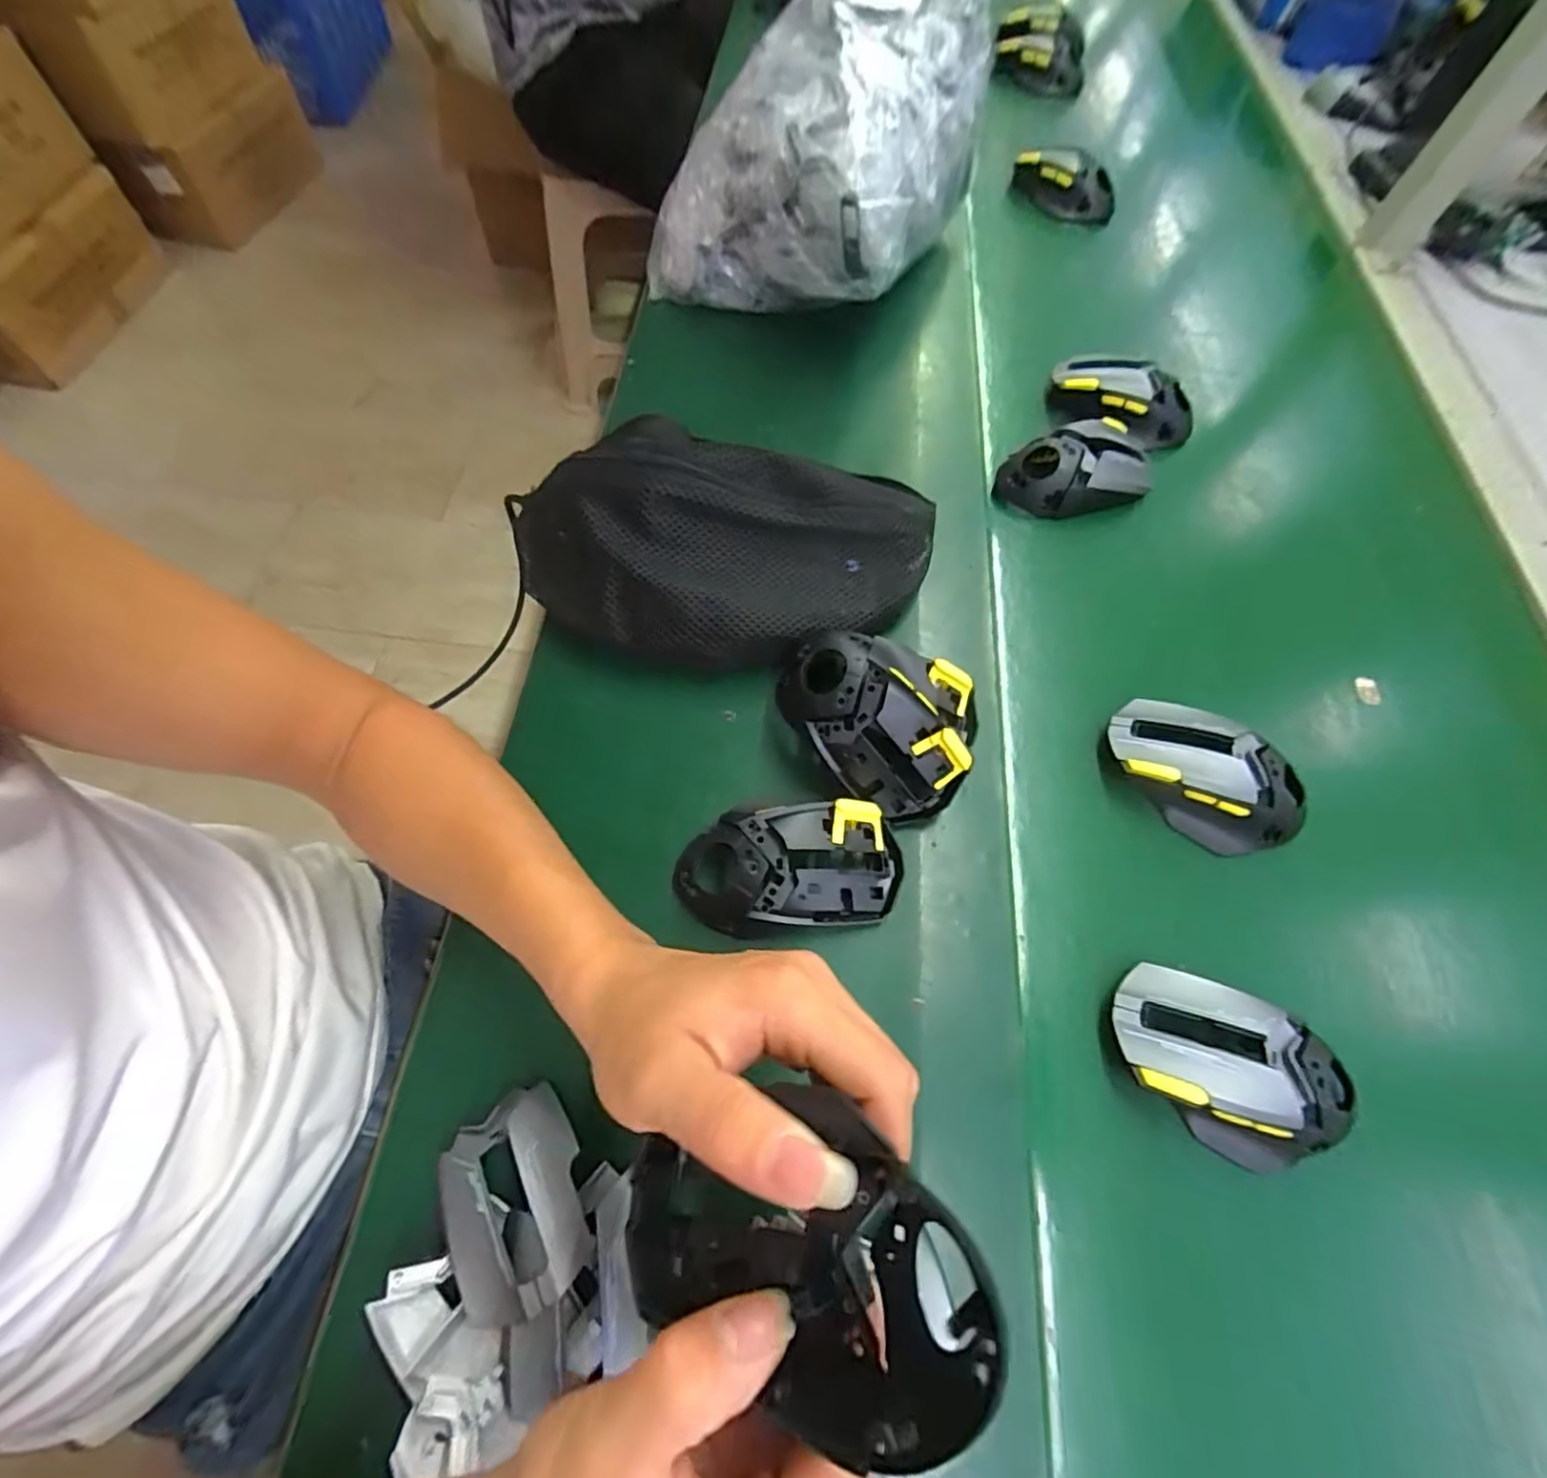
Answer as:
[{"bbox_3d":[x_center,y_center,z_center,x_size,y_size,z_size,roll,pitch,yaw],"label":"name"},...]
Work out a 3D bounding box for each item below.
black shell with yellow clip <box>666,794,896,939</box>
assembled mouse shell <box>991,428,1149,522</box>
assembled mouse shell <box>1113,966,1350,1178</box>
[{"bbox_3d":[0.009,0.070,0.346,0.117,0.032,0.064,-5,64,-6],"label":"black shell with yellow clip"},{"bbox_3d":[0.228,-0.196,0.488,0.110,0.039,0.054,1,63,-3],"label":"assembled mouse shell"},{"bbox_3d":[0.216,0.157,0.316,0.097,0.034,0.067,24,64,8],"label":"assembled mouse shell"}]

